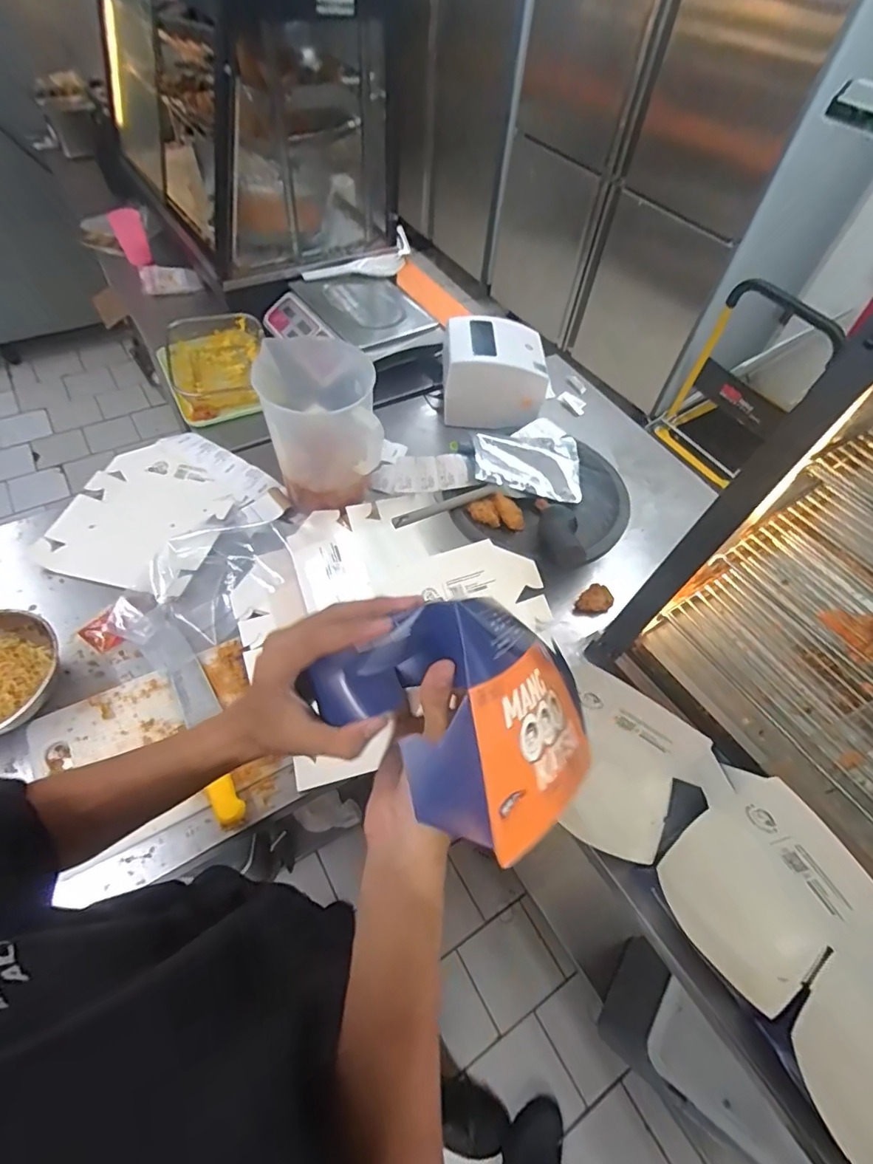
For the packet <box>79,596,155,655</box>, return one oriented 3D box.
[{"bbox_3d":[-0.512,0.078,0.827,0.094,0.017,0.086,36,60,18],"label":"packet"}]

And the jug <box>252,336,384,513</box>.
[{"bbox_3d":[-0.212,-0.272,0.935,0.184,0.247,0.199,-11,57,-12],"label":"jug"}]

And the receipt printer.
[{"bbox_3d":[0.127,-0.447,1.125,0.221,0.165,0.186,6,55,-1],"label":"receipt printer"}]

